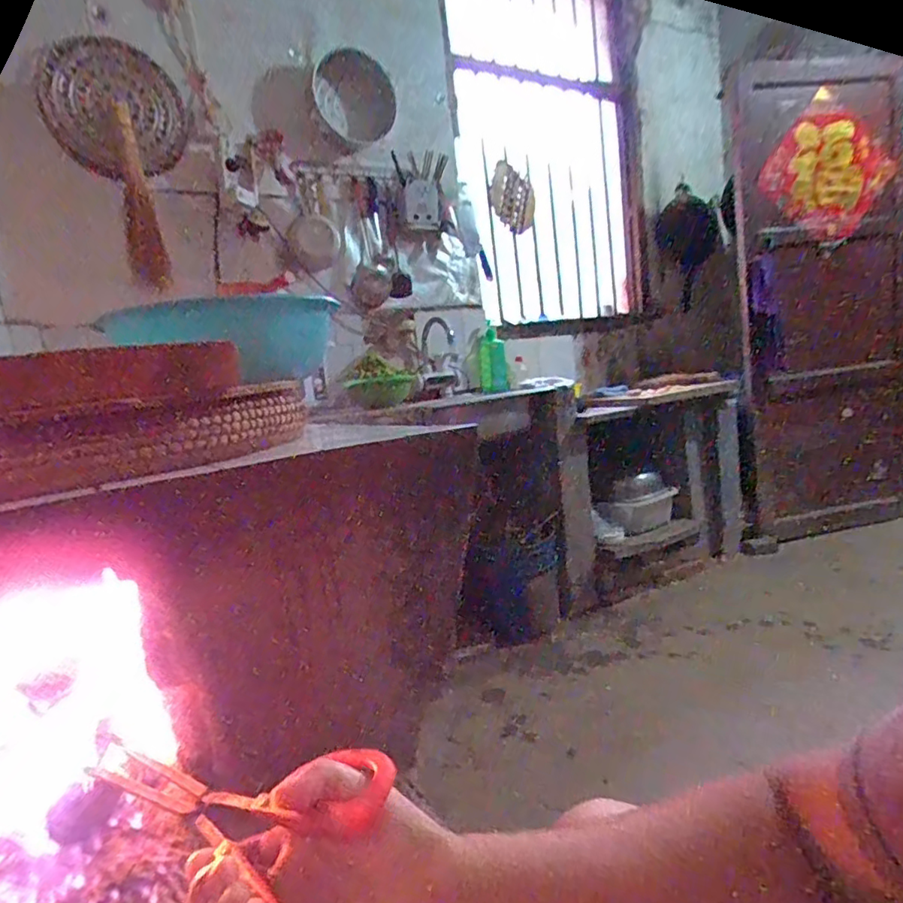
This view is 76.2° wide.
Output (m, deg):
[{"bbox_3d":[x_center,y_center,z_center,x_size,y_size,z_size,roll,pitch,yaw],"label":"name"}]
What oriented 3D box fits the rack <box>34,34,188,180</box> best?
[{"bbox_3d":[-0.808,-0.823,1.385,0.303,0.280,0.025,-18,26,-18],"label":"rack"}]

